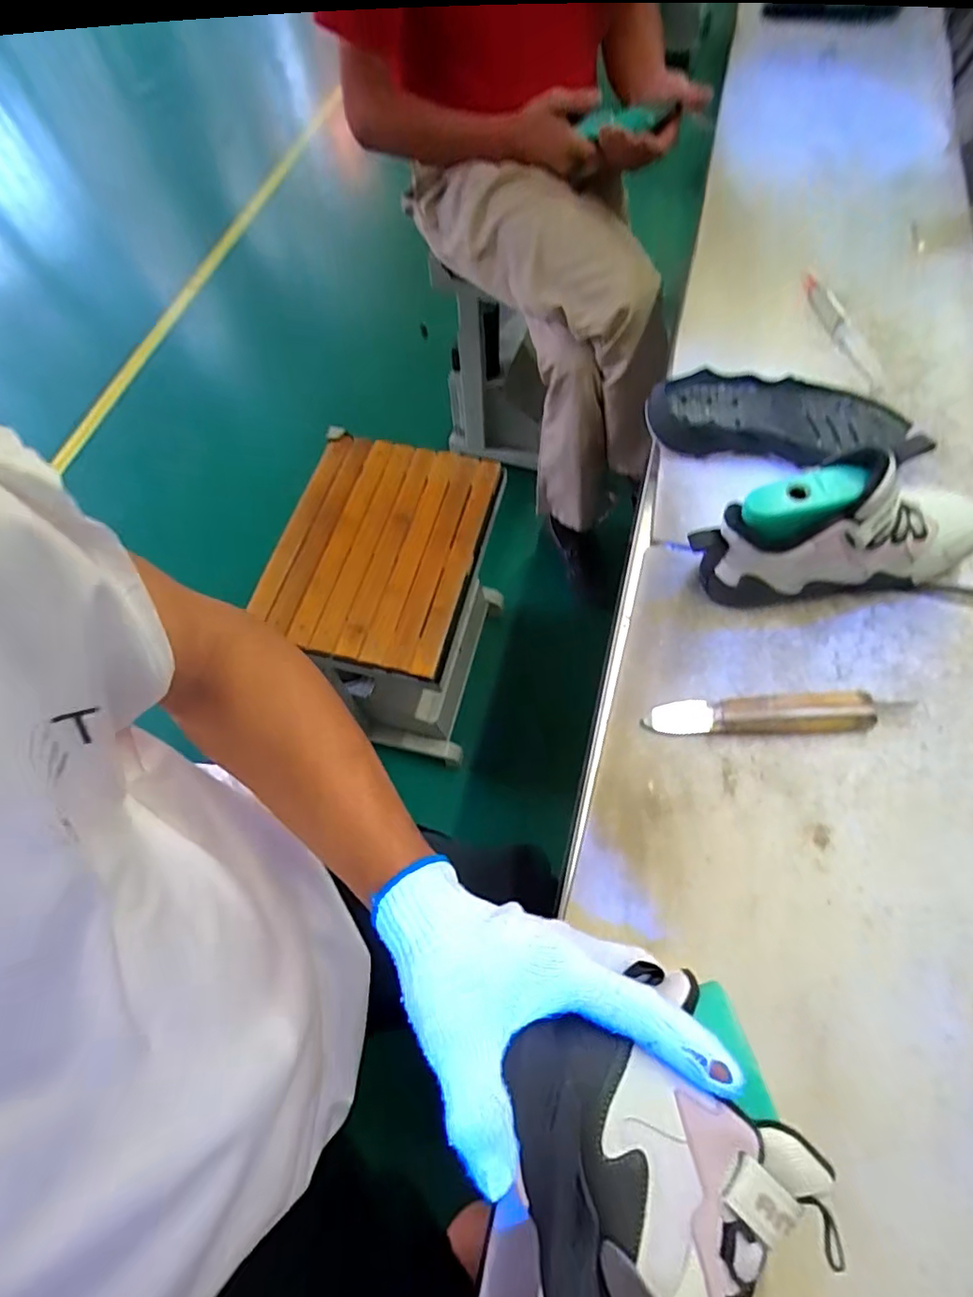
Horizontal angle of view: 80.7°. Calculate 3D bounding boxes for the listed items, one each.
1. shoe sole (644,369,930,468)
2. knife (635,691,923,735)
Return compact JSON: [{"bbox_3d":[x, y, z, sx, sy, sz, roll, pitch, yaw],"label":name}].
[{"bbox_3d":[0.271,-0.210,0.525,0.236,0.035,0.082,2,65,5],"label":"shoe sole"},{"bbox_3d":[0.214,0.048,0.423,0.185,0.015,0.028,-3,65,2],"label":"knife"}]

